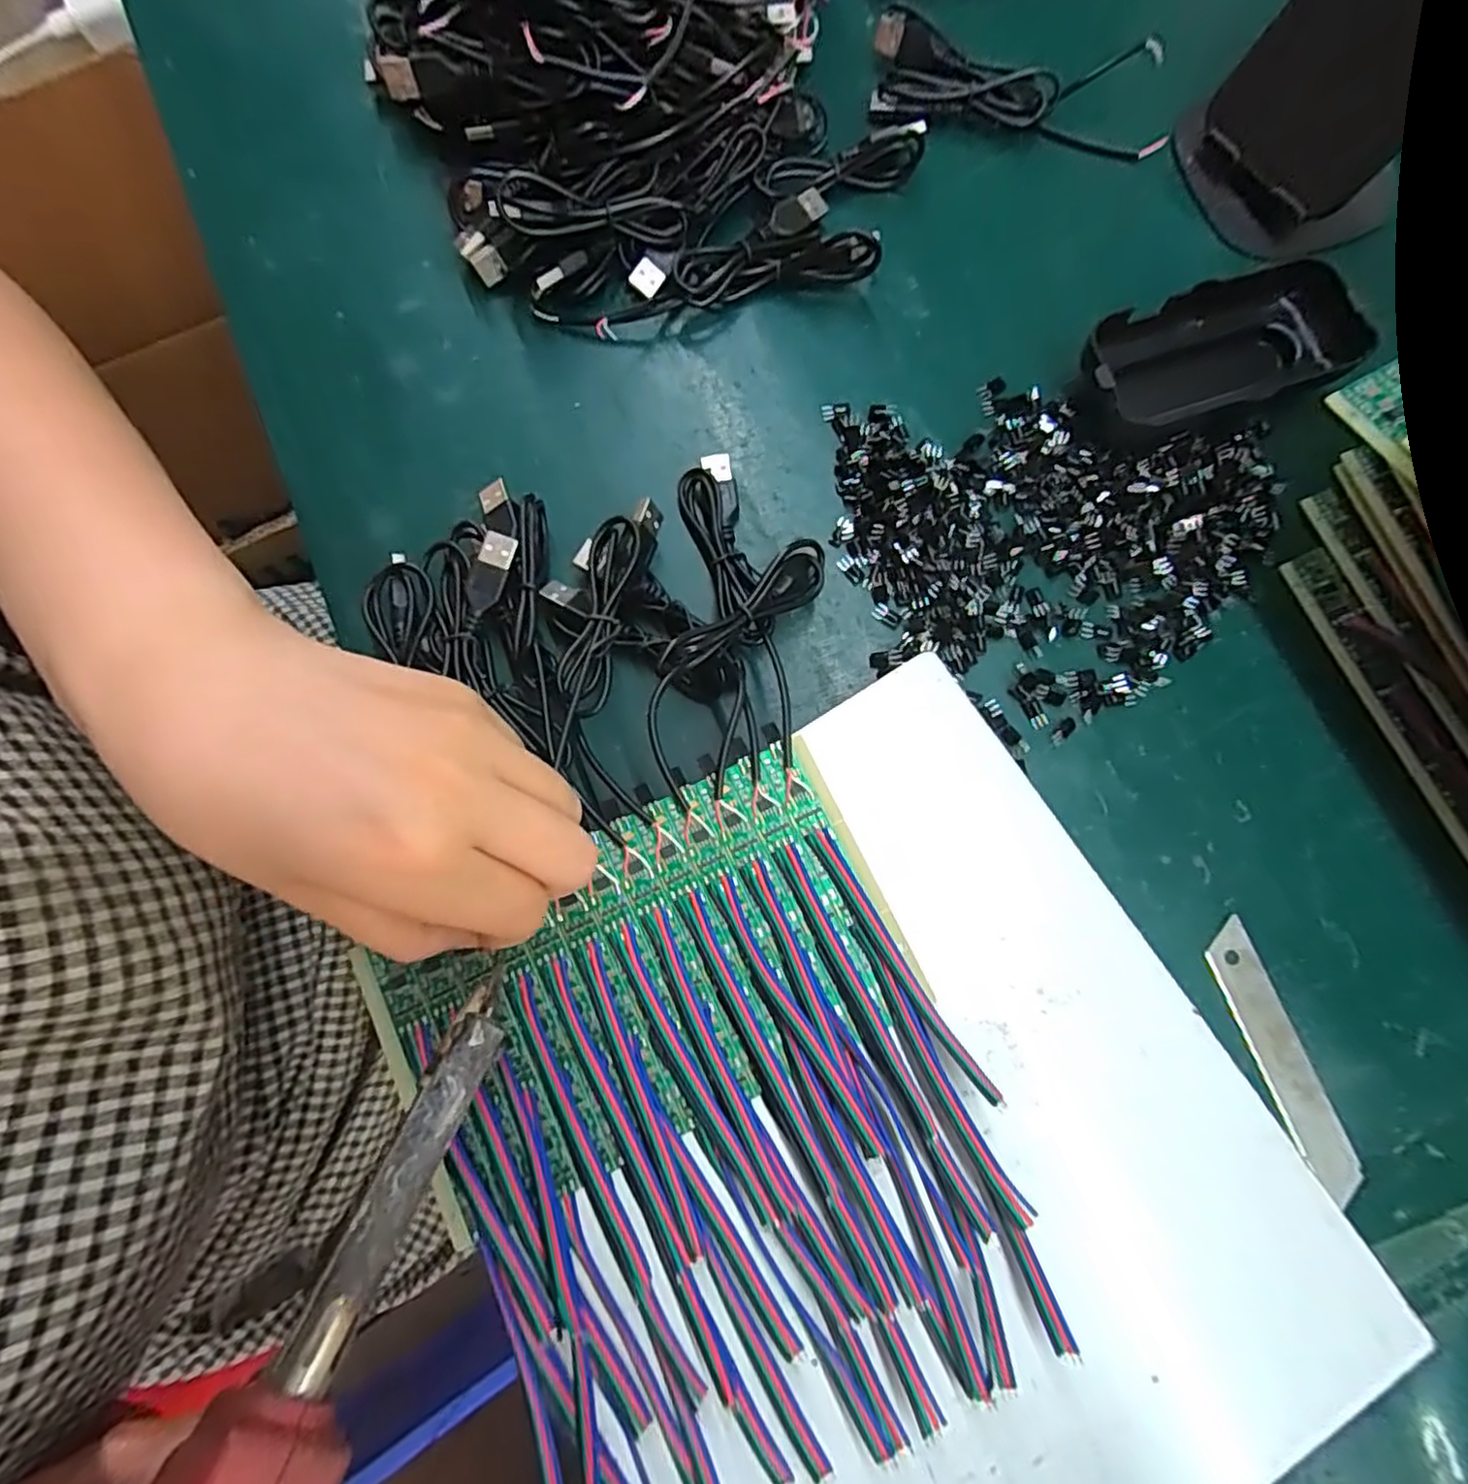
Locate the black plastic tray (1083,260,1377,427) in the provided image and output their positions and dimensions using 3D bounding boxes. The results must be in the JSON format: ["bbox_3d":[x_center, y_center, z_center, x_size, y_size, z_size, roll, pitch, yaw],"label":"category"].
[{"bbox_3d":[0.206,-0.165,0.288,0.114,0.022,0.044,-18,80,-2],"label":"black plastic tray"}]

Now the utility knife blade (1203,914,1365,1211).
[{"bbox_3d":[0.199,0.114,0.251,0.019,0.004,0.094,-20,80,-3],"label":"utility knife blade"}]

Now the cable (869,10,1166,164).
[{"bbox_3d":[0.132,-0.304,0.321,0.134,0.017,0.043,9,80,2],"label":"cable"}]

